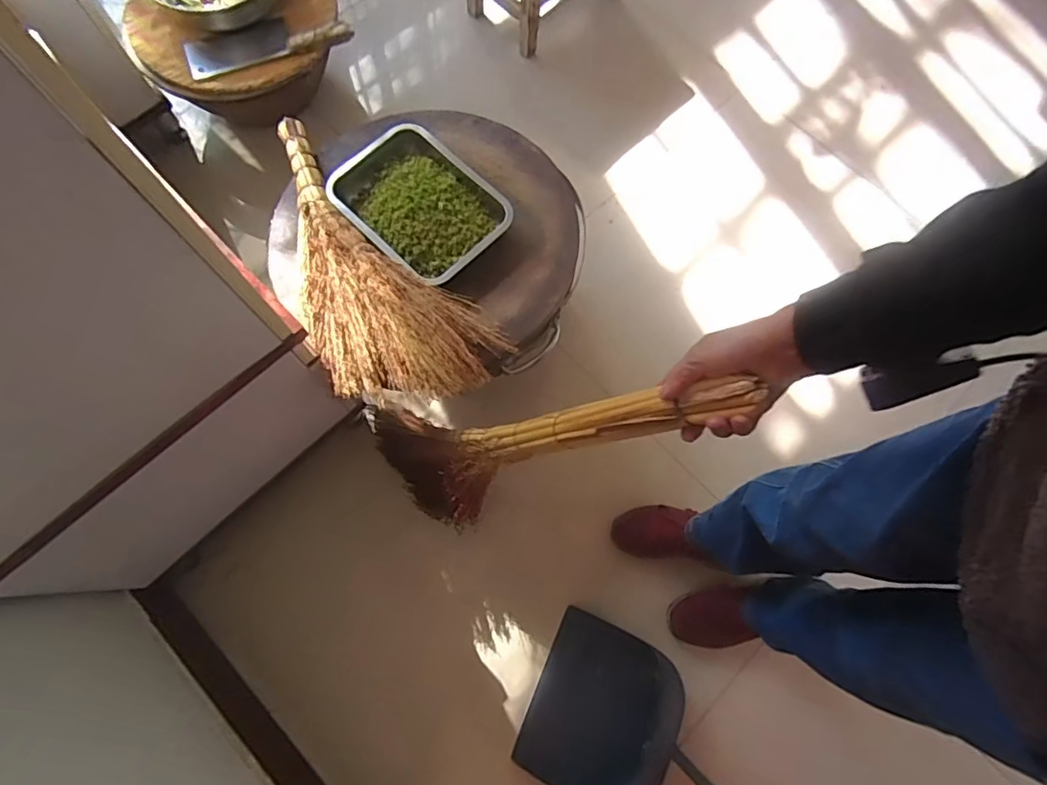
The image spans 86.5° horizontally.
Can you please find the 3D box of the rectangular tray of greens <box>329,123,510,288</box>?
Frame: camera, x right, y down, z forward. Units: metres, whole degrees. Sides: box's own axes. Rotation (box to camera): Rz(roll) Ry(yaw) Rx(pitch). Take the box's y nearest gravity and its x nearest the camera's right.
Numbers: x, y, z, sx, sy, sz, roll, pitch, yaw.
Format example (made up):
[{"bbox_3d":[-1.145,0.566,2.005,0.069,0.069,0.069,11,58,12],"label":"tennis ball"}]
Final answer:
[{"bbox_3d":[-0.162,-0.289,0.860,0.189,0.054,0.272,-42,79,-14],"label":"rectangular tray of greens"}]

